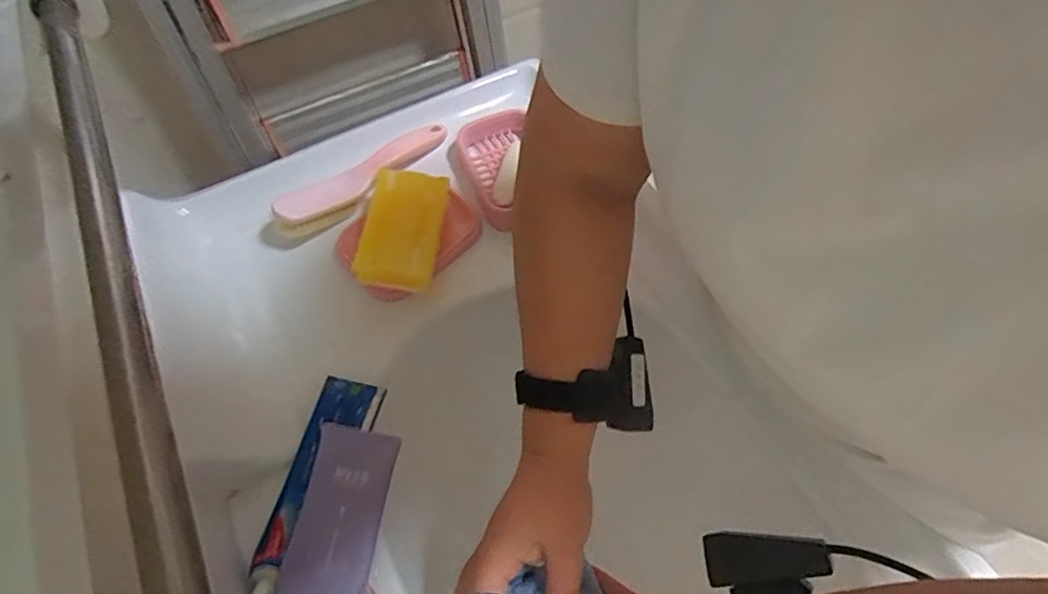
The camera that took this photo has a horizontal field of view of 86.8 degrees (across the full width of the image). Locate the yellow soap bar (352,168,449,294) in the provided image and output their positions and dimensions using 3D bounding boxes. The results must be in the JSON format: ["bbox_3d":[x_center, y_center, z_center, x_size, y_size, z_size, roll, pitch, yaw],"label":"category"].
[{"bbox_3d":[-0.112,-0.064,0.512,0.068,0.027,0.122,4,59,5],"label":"yellow soap bar"}]

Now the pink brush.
[{"bbox_3d":[-0.160,-0.124,0.554,0.031,0.043,0.195,38,68,23],"label":"pink brush"}]

